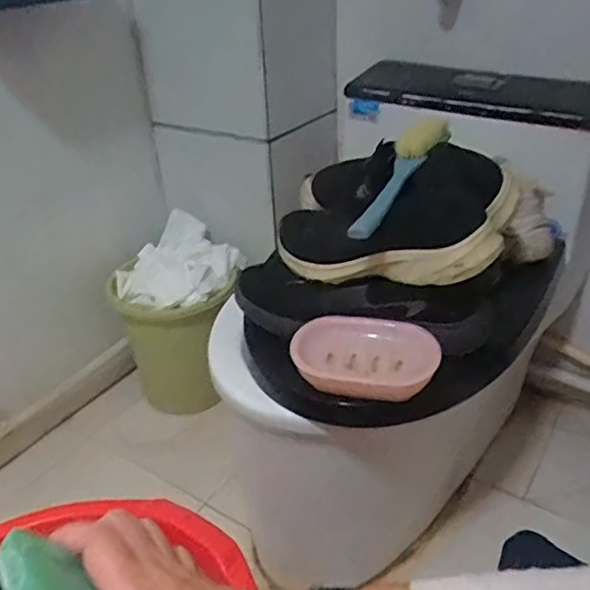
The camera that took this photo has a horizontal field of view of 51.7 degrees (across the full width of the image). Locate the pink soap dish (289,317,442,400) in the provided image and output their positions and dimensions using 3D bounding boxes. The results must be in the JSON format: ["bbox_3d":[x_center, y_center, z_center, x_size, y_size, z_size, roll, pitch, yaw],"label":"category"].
[{"bbox_3d":[0.074,0.066,0.639,0.150,0.040,0.088,6,32,15],"label":"pink soap dish"}]

